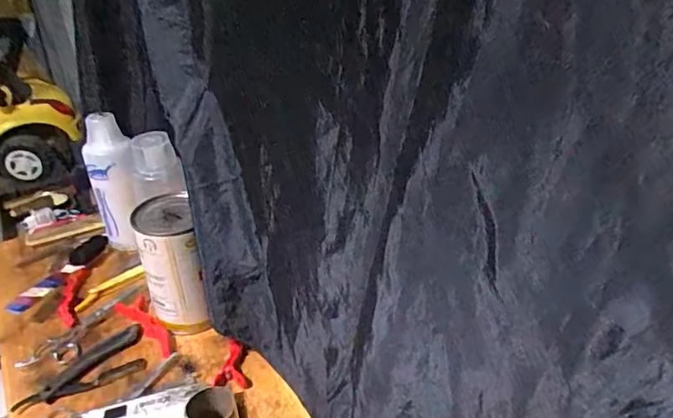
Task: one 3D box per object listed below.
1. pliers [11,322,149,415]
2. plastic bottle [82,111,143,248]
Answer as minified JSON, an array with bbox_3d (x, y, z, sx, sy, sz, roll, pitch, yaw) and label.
[{"bbox_3d":[-0.265,0.169,0.554,0.130,0.009,0.061,-20,35,-28],"label":"pliers"},{"bbox_3d":[-0.290,-0.032,0.696,0.062,0.180,0.050,-8,32,-11],"label":"plastic bottle"}]

